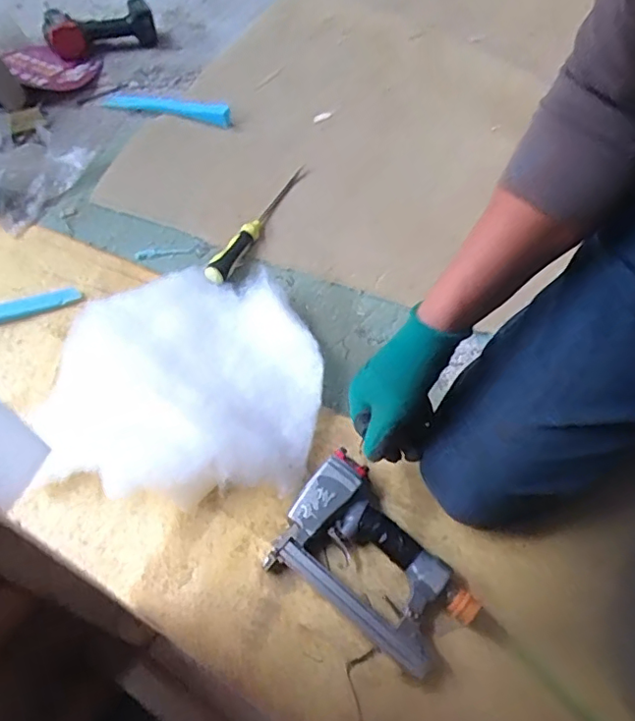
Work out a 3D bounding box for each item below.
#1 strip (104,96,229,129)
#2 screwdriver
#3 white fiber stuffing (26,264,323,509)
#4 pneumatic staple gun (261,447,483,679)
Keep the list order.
[{"bbox_3d":[-0.253,-0.430,0.930,0.225,0.016,0.038,10,58,3],"label":"strip"},{"bbox_3d":[-0.081,-0.202,0.787,0.028,0.024,0.249,27,61,14],"label":"screwdriver"},{"bbox_3d":[-0.158,0.015,0.650,0.311,0.053,0.301,4,58,0],"label":"white fiber stuffing"},{"bbox_3d":[0.050,0.206,0.545,0.124,0.043,0.201,-38,67,-23],"label":"pneumatic staple gun"}]

